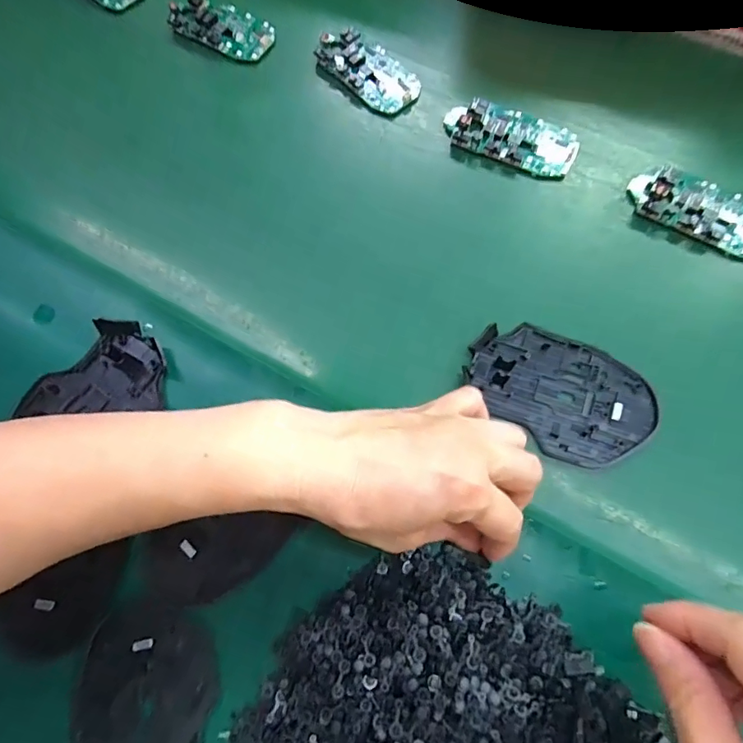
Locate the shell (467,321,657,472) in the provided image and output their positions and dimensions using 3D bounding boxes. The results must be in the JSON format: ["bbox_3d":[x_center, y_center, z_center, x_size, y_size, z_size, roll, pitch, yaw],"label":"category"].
[{"bbox_3d":[0.116,0.012,0.292,0.112,0.010,0.072,24,75,10],"label":"shell"}]

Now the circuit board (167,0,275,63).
[{"bbox_3d":[-0.123,-0.289,0.395,0.083,0.013,0.044,23,74,9],"label":"circuit board"}]

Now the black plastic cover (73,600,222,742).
[{"bbox_3d":[-0.119,0.186,0.245,0.072,0.005,0.115,-1,72,2],"label":"black plastic cover"}]

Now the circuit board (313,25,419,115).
[{"bbox_3d":[-0.002,-0.241,0.376,0.088,0.011,0.047,43,78,14],"label":"circuit board"}]

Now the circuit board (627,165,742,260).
[{"bbox_3d":[0.228,-0.110,0.324,0.097,0.013,0.041,27,75,10],"label":"circuit board"}]

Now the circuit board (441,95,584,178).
[{"bbox_3d":[0.103,-0.176,0.349,0.096,0.015,0.045,19,74,8],"label":"circuit board"}]

